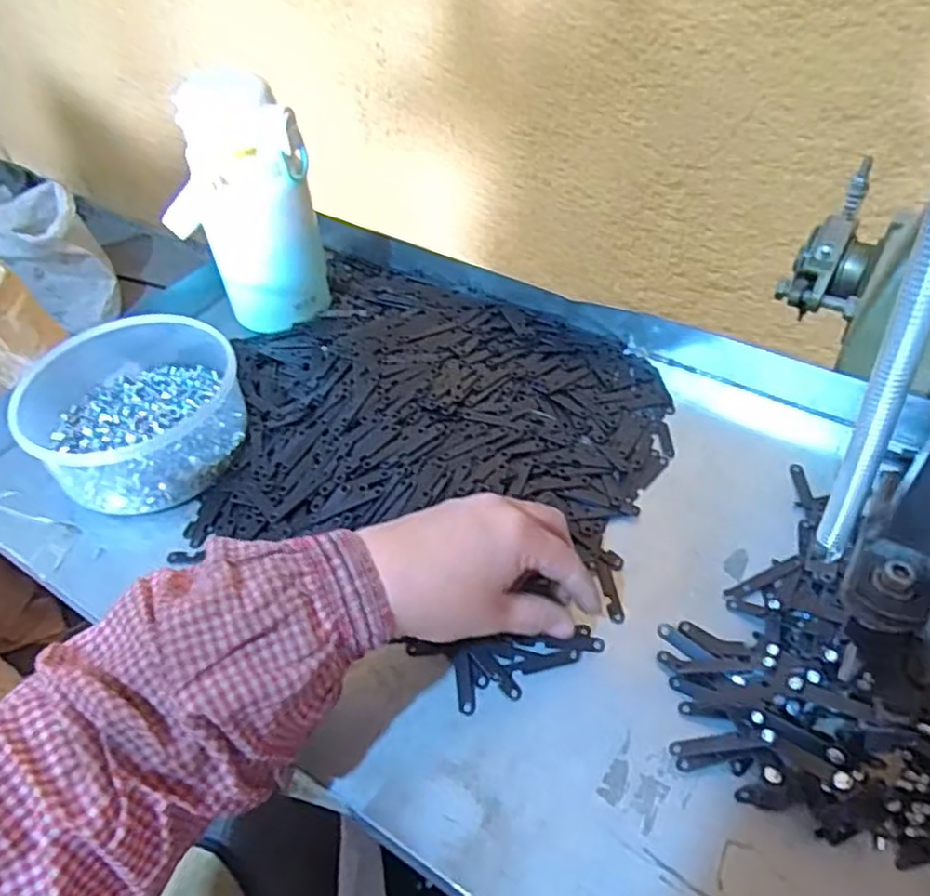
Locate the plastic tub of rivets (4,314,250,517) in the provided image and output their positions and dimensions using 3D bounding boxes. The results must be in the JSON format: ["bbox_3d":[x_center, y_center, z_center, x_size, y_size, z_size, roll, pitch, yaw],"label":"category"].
[{"bbox_3d":[-0.242,-0.038,0.516,0.143,0.058,0.162,-29,52,-17],"label":"plastic tub of rivets"}]

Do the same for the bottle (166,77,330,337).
[{"bbox_3d":[-0.177,-0.195,0.565,0.086,0.186,0.077,21,55,23],"label":"bottle"}]

